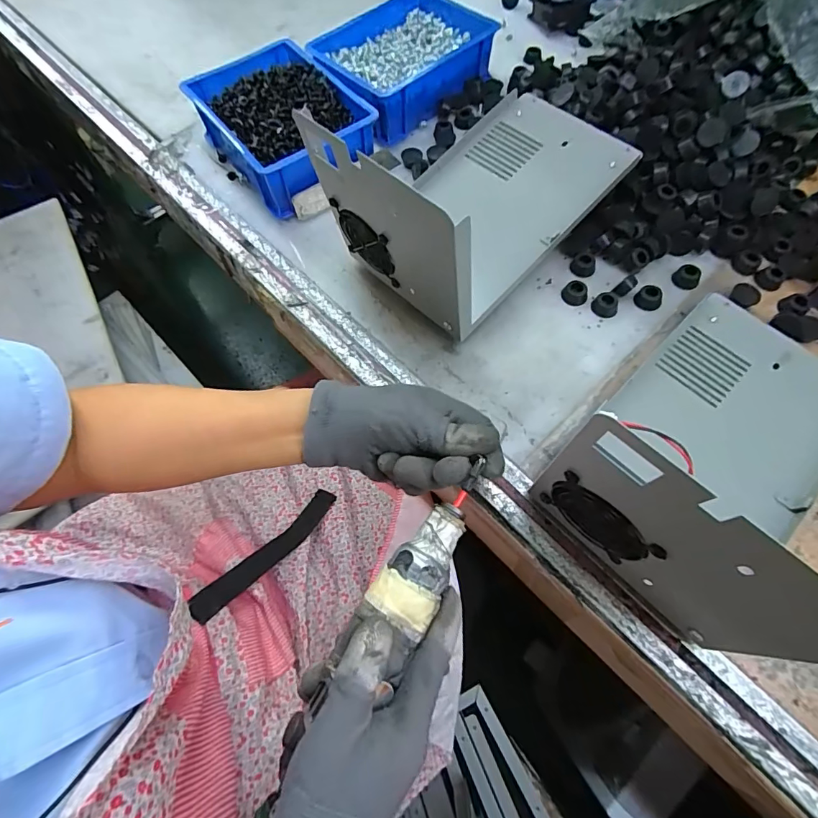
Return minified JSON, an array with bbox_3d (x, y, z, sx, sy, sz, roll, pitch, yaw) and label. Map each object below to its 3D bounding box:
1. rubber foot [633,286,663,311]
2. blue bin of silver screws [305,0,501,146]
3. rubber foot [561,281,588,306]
[{"bbox_3d":[0.229,-0.106,0.432,0.018,0.014,0.021,-7,64,0],"label":"rubber foot"},{"bbox_3d":[-0.006,-0.429,0.557,0.203,0.060,0.152,-39,68,-14],"label":"blue bin of silver screws"},{"bbox_3d":[0.161,-0.112,0.437,0.023,0.015,0.018,30,69,16],"label":"rubber foot"}]

